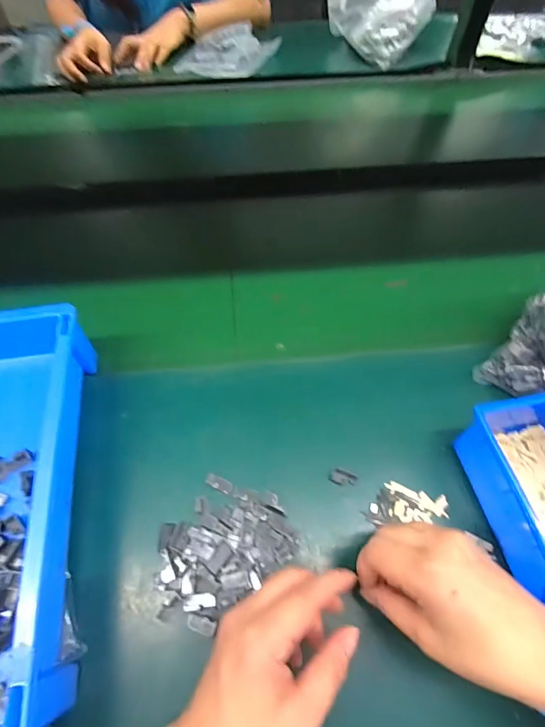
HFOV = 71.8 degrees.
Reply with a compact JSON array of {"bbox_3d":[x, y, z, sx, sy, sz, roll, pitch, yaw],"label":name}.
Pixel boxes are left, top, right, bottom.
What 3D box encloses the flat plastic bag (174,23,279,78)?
[{"bbox_3d":[-0.091,-0.655,0.786,0.172,0.048,0.173,21,60,12],"label":"flat plastic bag"}]

